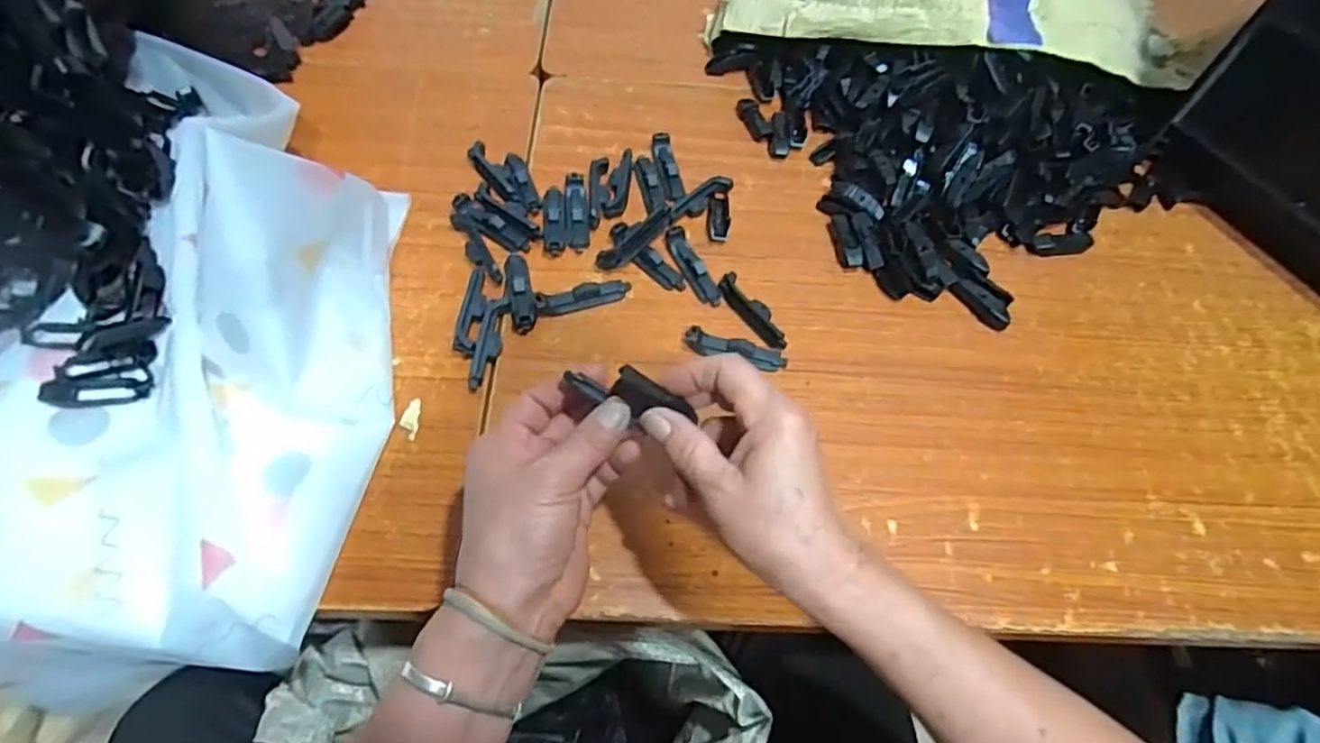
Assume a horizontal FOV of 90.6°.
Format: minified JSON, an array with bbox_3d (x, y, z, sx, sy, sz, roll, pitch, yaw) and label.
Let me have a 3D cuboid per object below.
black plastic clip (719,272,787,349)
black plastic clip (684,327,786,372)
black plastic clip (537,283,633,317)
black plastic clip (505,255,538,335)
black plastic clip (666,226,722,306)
[{"bbox_3d":[0.074,-0.048,0.509,0.021,0.011,0.075,-29,67,-19],"label":"black plastic clip"},{"bbox_3d":[0.057,-0.017,0.489,0.077,0.013,0.017,13,61,3],"label":"black plastic clip"},{"bbox_3d":[-0.059,-0.058,0.506,0.074,0.017,0.013,-16,63,-13],"label":"black plastic clip"},{"bbox_3d":[-0.108,-0.065,0.502,0.020,0.016,0.073,-10,62,-10],"label":"black plastic clip"},{"bbox_3d":[0.026,-0.086,0.528,0.018,0.012,0.075,-21,64,-15],"label":"black plastic clip"}]

